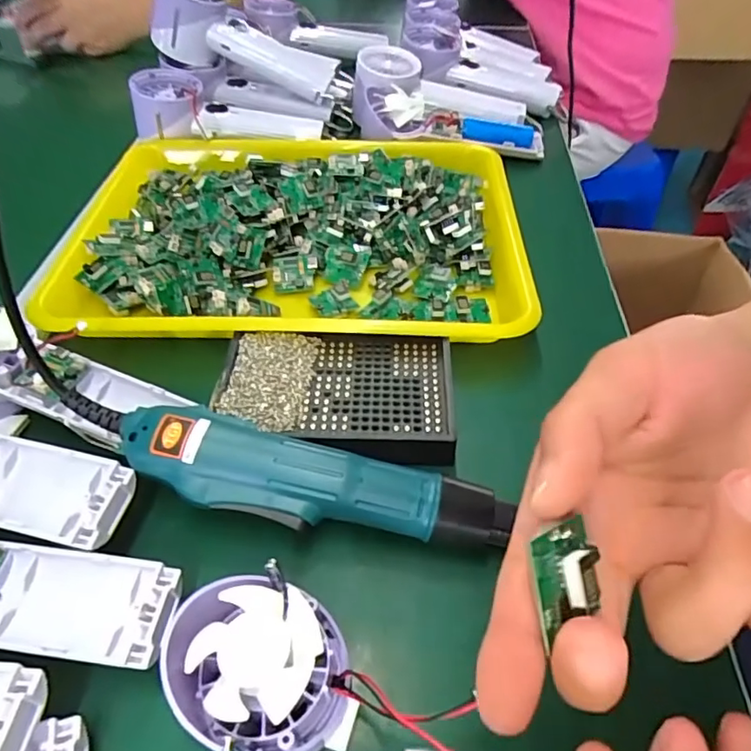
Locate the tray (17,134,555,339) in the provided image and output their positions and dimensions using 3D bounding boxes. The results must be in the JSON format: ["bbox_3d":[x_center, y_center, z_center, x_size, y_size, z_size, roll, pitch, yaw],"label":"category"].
[{"bbox_3d":[-0.058,-0.119,0.428,0.339,0.045,0.246,-1,48,-1],"label":"tray"}]

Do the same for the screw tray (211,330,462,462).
[{"bbox_3d":[-0.023,0.011,0.331,0.134,0.023,0.085,1,48,1],"label":"screw tray"}]

